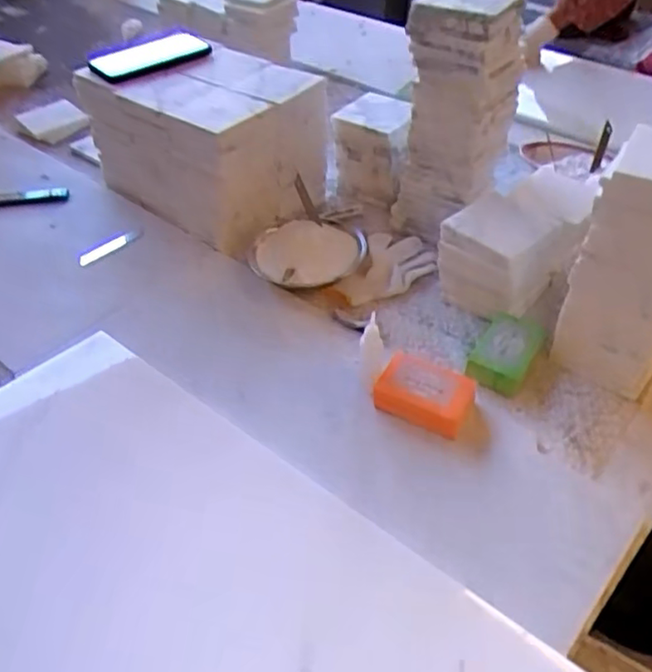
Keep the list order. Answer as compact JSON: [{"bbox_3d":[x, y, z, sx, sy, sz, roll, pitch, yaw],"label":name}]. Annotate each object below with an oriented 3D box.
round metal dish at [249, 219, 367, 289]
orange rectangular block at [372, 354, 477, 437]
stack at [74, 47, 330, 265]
[{"bbox_3d":[-0.023,-0.113,0.848,0.145,0.031,0.123,-17,48,-16],"label":"round metal dish"},{"bbox_3d":[0.106,0.060,0.674,0.092,0.031,0.069,23,50,21],"label":"orange rectangular block"},{"bbox_3d":[-0.169,-0.286,0.962,0.329,0.203,0.217,31,54,27],"label":"stack"}]

